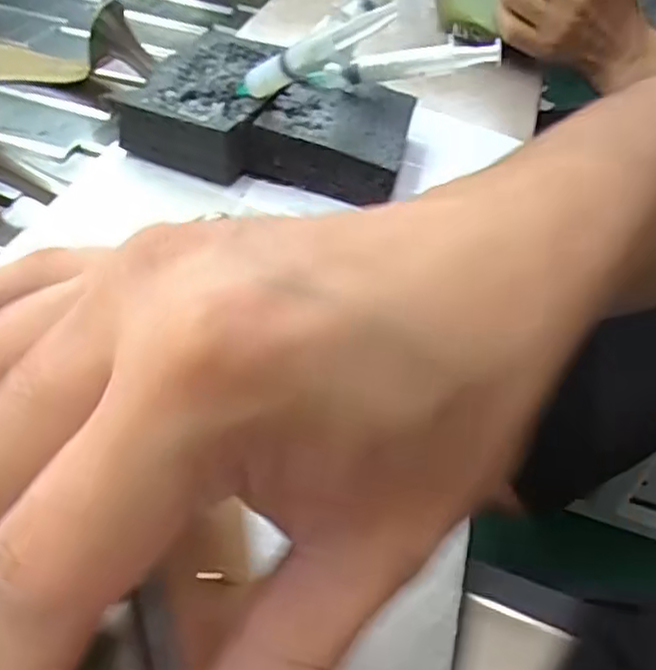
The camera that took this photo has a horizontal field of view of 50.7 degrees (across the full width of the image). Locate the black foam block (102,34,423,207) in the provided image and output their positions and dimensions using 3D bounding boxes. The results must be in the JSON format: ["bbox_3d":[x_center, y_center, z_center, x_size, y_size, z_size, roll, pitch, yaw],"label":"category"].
[{"bbox_3d":[-0.030,-0.138,0.435,0.166,0.033,0.125,16,45,7],"label":"black foam block"}]

